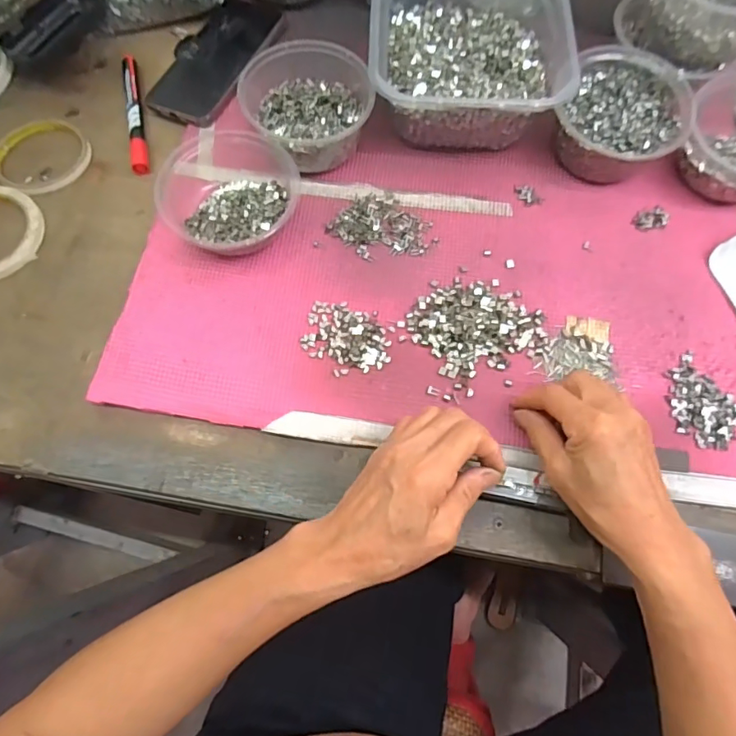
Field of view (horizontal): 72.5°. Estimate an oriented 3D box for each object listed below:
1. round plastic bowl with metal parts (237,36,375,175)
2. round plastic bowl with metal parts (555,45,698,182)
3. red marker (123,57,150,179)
[{"bbox_3d":[-0.053,-0.233,0.455,0.107,0.058,0.109,0,69,-1],"label":"round plastic bowl with metal parts"},{"bbox_3d":[0.228,-0.225,0.455,0.101,0.054,0.115,24,70,8],"label":"round plastic bowl with metal parts"},{"bbox_3d":[-0.230,-0.251,0.493,0.016,0.012,0.149,-12,70,-6],"label":"red marker"}]

